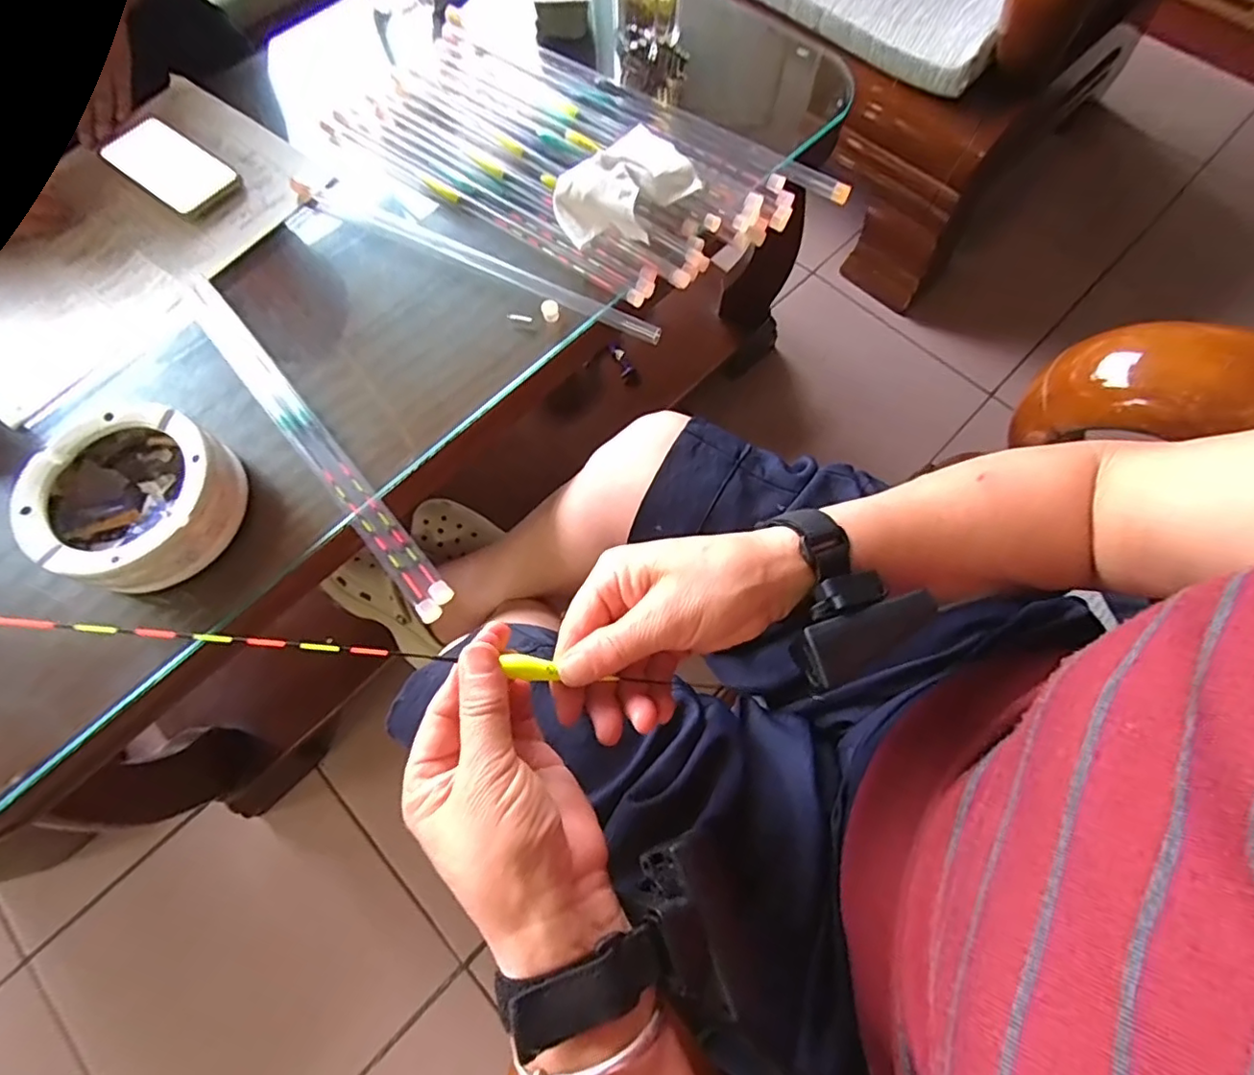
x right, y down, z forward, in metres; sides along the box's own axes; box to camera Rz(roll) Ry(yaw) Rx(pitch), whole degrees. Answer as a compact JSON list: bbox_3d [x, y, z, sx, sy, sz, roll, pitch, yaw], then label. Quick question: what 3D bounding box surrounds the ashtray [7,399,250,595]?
[{"bbox_3d":[-0.389,-0.032,0.466,0.143,0.054,0.137,0,70,1],"label":"ashtray"}]

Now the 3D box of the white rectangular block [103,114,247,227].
[{"bbox_3d":[-0.486,-0.397,0.621,0.164,0.010,0.077,34,74,13],"label":"white rectangular block"}]

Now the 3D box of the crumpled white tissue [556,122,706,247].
[{"bbox_3d":[0.005,-0.345,0.565,0.109,0.064,0.149,27,72,10],"label":"crumpled white tissue"}]

